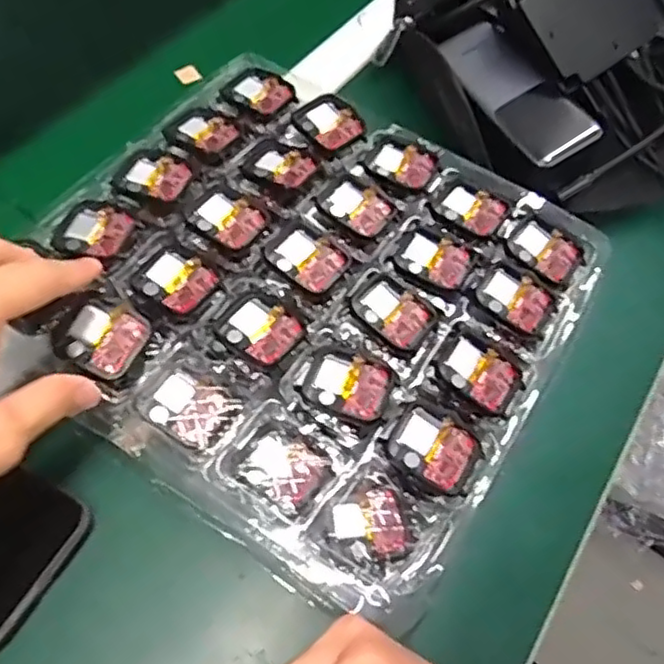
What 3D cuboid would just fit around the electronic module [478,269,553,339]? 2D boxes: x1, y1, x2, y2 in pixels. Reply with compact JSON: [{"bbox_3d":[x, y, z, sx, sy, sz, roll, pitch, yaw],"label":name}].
[{"bbox_3d":[0.103,-0.018,0.372,0.040,0.011,0.033,31,61,13],"label":"electronic module"}]

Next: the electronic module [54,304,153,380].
[{"bbox_3d":[-0.115,0.003,0.333,0.037,0.012,0.036,30,72,2],"label":"electronic module"}]

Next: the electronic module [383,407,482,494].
[{"bbox_3d":[0.050,0.058,0.324,0.042,0.014,0.033,30,61,12],"label":"electronic module"}]

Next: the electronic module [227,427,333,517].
[{"bbox_3d":[-0.024,0.067,0.324,0.042,0.016,0.036,31,61,13],"label":"electronic module"}]

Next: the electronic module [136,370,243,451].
[{"bbox_3d":[-0.072,0.038,0.331,0.047,0.006,0.035,28,60,11],"label":"electronic module"}]

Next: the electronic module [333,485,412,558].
[{"bbox_3d":[0.019,0.092,0.313,0.034,0.013,0.032,-6,60,-9],"label":"electronic module"}]

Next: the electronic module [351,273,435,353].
[{"bbox_3d":[0.033,-0.013,0.358,0.043,0.008,0.036,36,62,15],"label":"electronic module"}]

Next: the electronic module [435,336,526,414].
[{"bbox_3d":[0.077,0.023,0.349,0.043,0.010,0.033,39,62,4],"label":"electronic module"}]

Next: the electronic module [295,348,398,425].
[{"bbox_3d":[0.006,0.026,0.335,0.049,0.009,0.034,22,59,8],"label":"electronic module"}]

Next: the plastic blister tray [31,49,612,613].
[{"bbox_3d":[-0.015,-0.033,0.371,0.277,0.024,0.267,33,65,12],"label":"plastic blister tray"}]

